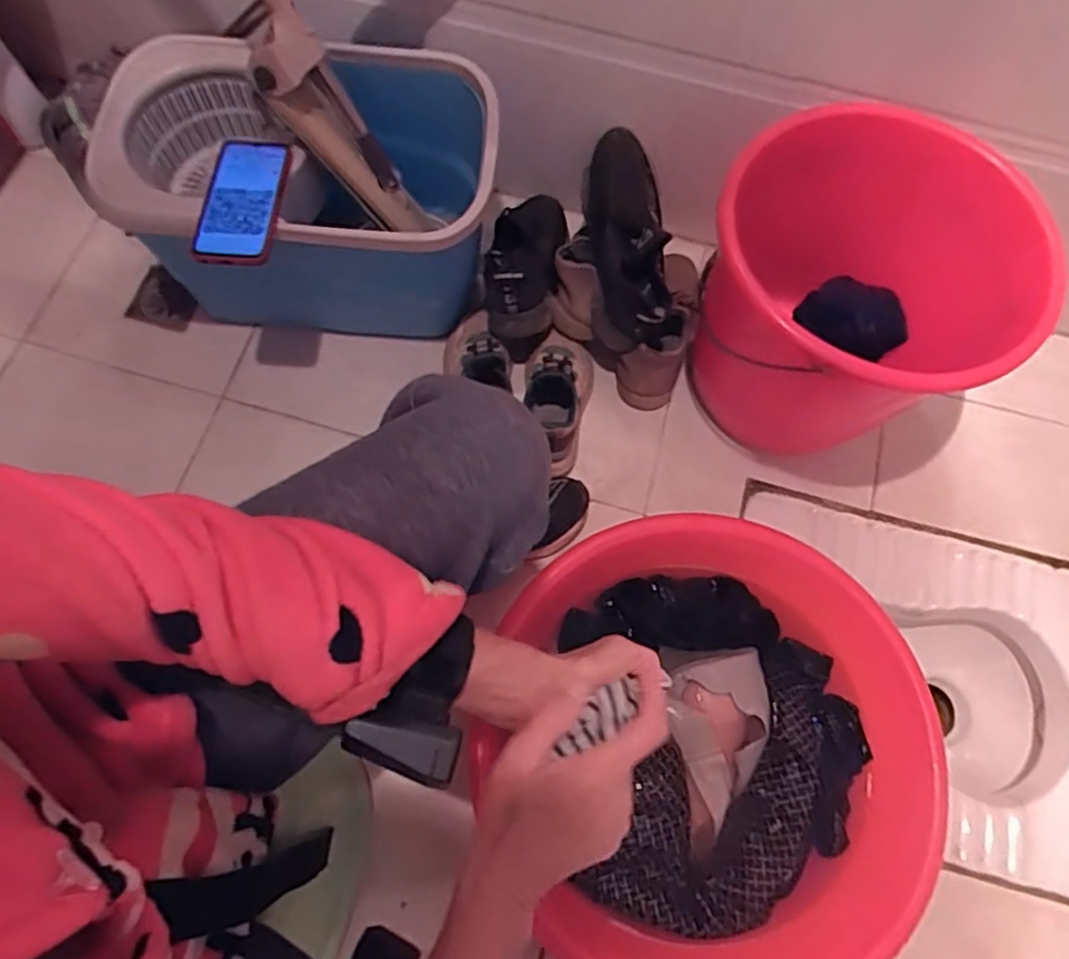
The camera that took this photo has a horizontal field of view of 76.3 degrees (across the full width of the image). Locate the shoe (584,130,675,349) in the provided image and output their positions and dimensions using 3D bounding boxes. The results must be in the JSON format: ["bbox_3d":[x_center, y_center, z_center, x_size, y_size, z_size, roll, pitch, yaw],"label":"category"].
[{"bbox_3d":[0.122,-0.319,0.906,0.097,0.138,0.289,-5,85,-4],"label":"shoe"}]

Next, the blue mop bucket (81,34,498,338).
[{"bbox_3d":[-0.268,-0.336,0.866,0.434,0.249,0.294,0,70,-2],"label":"blue mop bucket"}]

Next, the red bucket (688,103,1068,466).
[{"bbox_3d":[0.367,-0.213,0.853,0.333,0.334,0.359,1,70,-2],"label":"red bucket"}]

